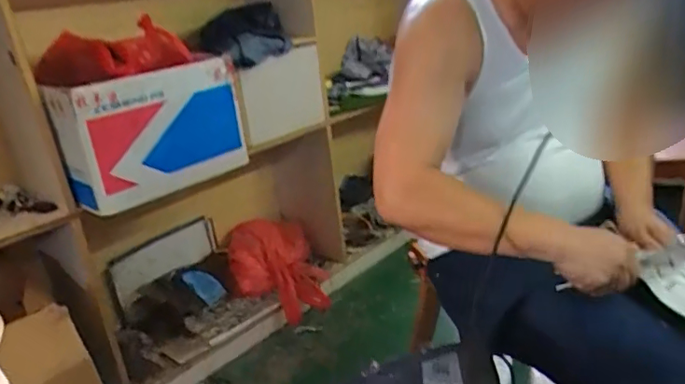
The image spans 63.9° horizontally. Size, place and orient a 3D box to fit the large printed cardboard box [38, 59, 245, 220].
[{"bbox_3d":[-0.400,-0.126,1.191,0.379,0.255,0.126,-23,27,-37],"label":"large printed cardboard box"}]

